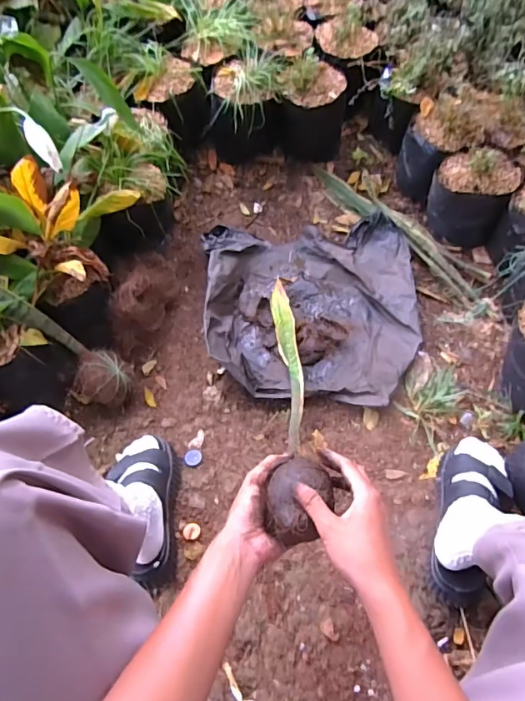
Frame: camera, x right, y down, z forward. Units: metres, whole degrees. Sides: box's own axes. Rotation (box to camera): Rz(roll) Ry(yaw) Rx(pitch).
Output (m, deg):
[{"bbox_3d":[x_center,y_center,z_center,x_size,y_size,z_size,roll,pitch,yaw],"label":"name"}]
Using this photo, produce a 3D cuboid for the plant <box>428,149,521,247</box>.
[{"bbox_3d":[0.436,-0.334,0.981,0.158,0.163,0.136,24,69,10],"label":"plant"}]

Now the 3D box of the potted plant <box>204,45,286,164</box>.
[{"bbox_3d":[-0.039,-0.560,1.095,0.164,0.180,0.200,4,67,1],"label":"potted plant"}]

